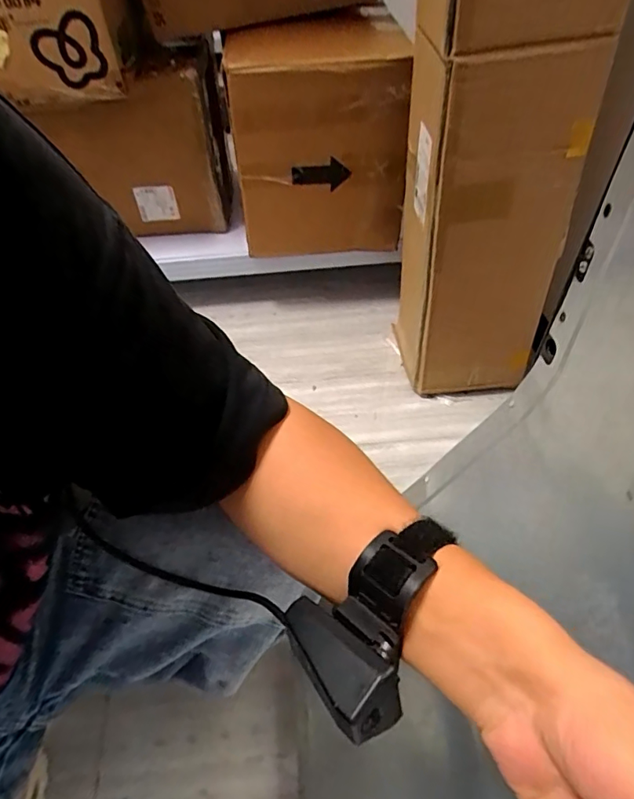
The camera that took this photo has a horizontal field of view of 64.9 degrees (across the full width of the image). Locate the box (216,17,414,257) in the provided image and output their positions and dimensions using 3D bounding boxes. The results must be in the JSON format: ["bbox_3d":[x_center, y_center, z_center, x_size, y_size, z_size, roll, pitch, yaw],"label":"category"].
[{"bbox_3d":[0.008,-0.463,0.936,0.293,0.365,0.168,-2,50,0],"label":"box"}]

